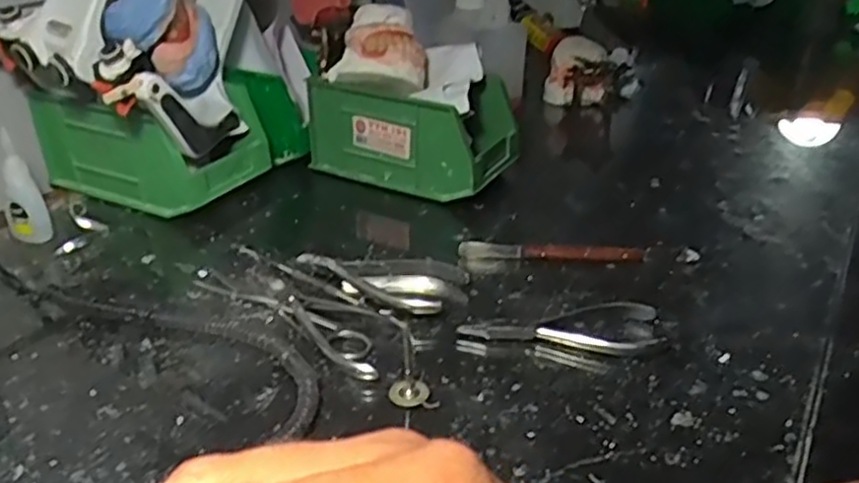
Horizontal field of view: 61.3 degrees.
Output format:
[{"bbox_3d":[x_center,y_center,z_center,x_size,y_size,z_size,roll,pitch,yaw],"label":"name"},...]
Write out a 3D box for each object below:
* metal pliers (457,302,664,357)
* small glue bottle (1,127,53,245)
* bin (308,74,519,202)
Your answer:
[{"bbox_3d":[0.083,0.053,0.454,0.122,0.013,0.042,3,29,3],"label":"metal pliers"},{"bbox_3d":[-0.299,-0.038,0.532,0.024,0.082,0.022,-21,35,-35],"label":"small glue bottle"},{"bbox_3d":[-0.013,-0.105,0.661,0.168,0.082,0.097,16,32,25],"label":"bin"}]

